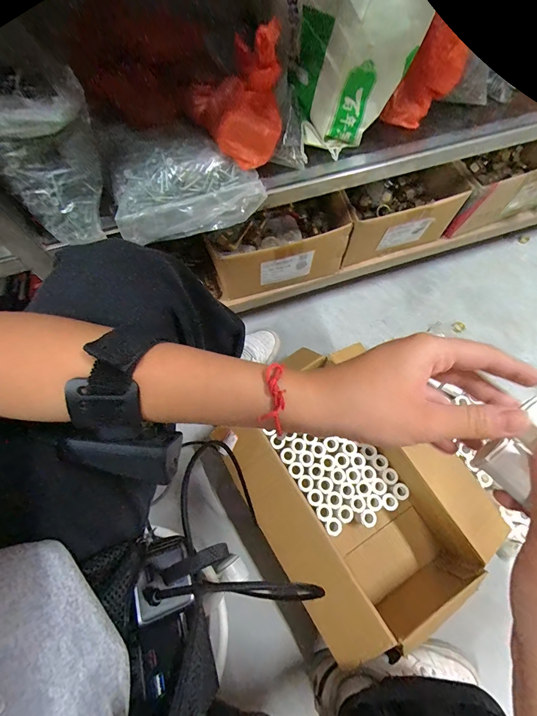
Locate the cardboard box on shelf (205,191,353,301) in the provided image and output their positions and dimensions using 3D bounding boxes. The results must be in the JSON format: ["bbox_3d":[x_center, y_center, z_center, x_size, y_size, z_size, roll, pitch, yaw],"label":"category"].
[{"bbox_3d":[0.015,-0.196,0.555,0.232,0.111,0.117,-21,70,-9],"label":"cardboard box on shelf"}]

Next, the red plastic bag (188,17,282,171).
[{"bbox_3d":[-0.035,-0.272,0.347,0.099,0.091,0.080,-11,69,-5],"label":"red plastic bag"}]

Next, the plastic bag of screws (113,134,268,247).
[{"bbox_3d":[-0.095,-0.196,0.369,0.166,0.065,0.086,-23,71,-10],"label":"plastic bag of screws"}]

